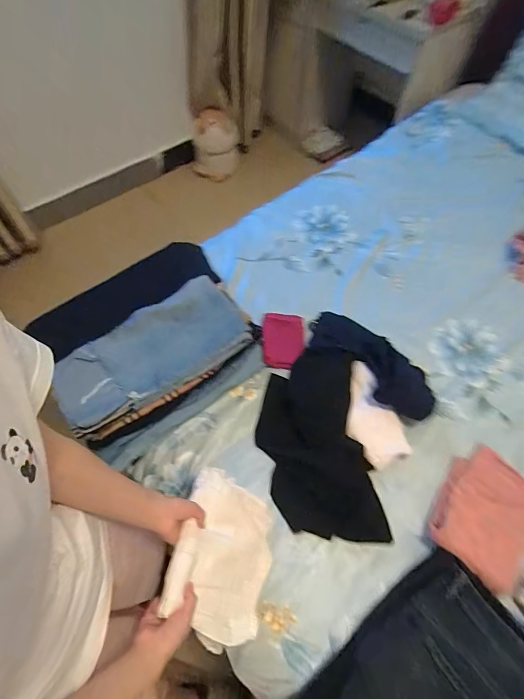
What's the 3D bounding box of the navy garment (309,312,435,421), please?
[{"bbox_3d":[0.270,0.031,0.933,0.144,0.055,0.358,-40,67,-19],"label":"navy garment"}]

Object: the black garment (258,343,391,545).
[{"bbox_3d":[0.120,0.208,0.853,0.239,0.038,0.430,-6,60,-2],"label":"black garment"}]

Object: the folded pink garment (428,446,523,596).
[{"bbox_3d":[0.463,0.329,0.755,0.255,0.034,0.179,-31,50,-31],"label":"folded pink garment"}]

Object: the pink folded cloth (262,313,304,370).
[{"bbox_3d":[0.055,-0.023,0.970,0.107,0.038,0.148,-1,60,0],"label":"pink folded cloth"}]

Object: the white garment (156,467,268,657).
[{"bbox_3d":[-0.065,0.368,0.666,0.069,0.227,0.259,-20,29,28],"label":"white garment"}]

